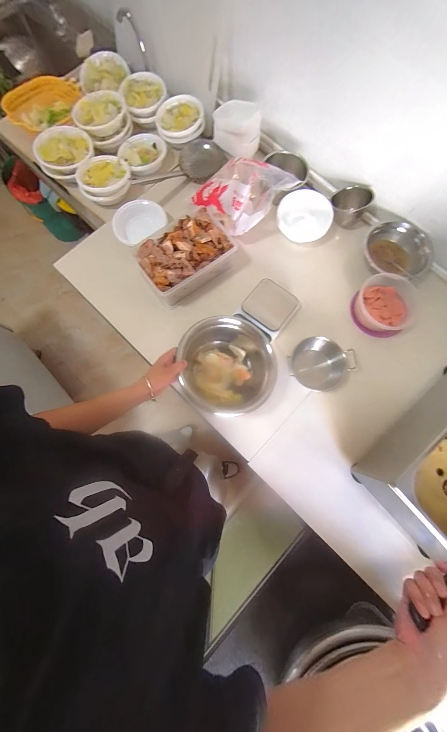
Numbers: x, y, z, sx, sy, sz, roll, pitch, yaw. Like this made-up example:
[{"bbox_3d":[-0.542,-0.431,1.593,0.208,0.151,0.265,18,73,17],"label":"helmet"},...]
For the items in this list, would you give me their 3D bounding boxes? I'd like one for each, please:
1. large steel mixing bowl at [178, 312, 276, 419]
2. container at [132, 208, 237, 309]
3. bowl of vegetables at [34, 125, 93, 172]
[{"bbox_3d":[0.007,0.002,0.598,0.203,0.133,0.215,0,77,0],"label":"large steel mixing bowl"},{"bbox_3d":[-0.105,-0.305,0.705,0.242,0.082,0.171,-34,80,-7],"label":"container"},{"bbox_3d":[-0.493,-0.667,0.793,0.162,0.053,0.163,0,77,0],"label":"bowl of vegetables"}]

